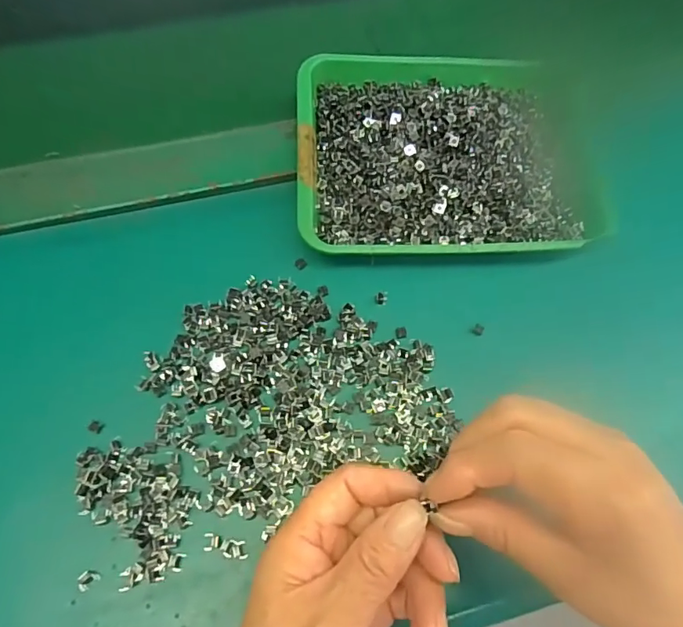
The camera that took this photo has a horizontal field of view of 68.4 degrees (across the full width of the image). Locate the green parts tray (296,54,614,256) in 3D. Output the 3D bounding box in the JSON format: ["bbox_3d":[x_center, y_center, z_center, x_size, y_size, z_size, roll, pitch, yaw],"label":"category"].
[{"bbox_3d":[0.077,-0.117,0.366,0.215,0.027,0.169,-3,65,-4],"label":"green parts tray"}]

